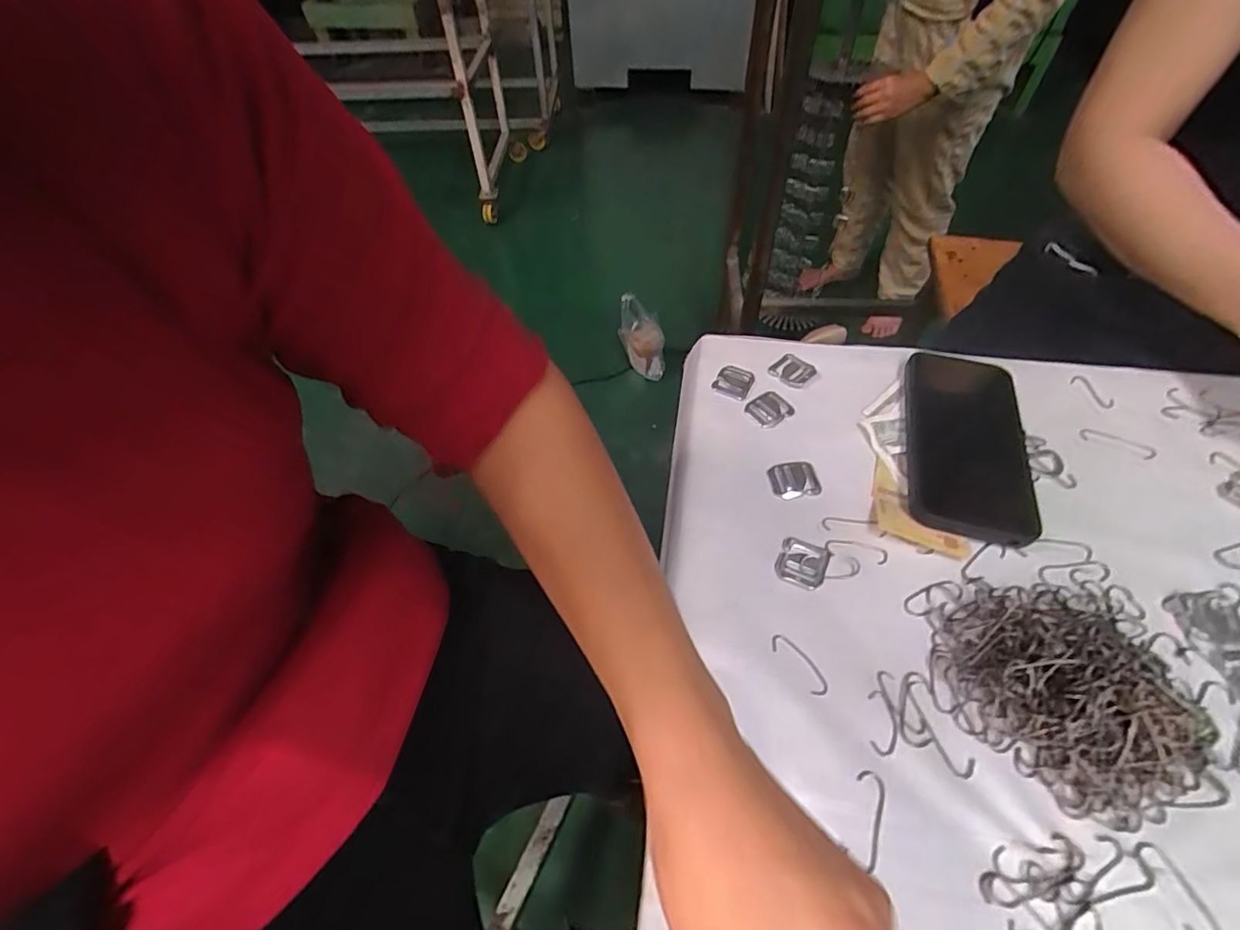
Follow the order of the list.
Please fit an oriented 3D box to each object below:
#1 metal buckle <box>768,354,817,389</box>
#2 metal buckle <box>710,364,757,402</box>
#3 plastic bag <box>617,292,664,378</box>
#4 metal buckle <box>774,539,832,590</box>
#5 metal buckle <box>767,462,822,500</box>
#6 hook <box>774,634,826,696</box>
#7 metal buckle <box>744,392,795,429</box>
[{"bbox_3d":[0.148,-0.081,0.472,0.029,0.004,0.032,-38,61,-24],"label":"metal buckle"},{"bbox_3d":[0.096,-0.070,0.464,0.030,0.004,0.033,19,56,15],"label":"metal buckle"},{"bbox_3d":[0.059,-0.348,1.500,0.100,0.250,0.074,-32,31,-21],"label":"plastic bag"},{"bbox_3d":[0.121,0.065,0.368,0.030,0.004,0.034,20,56,15],"label":"metal buckle"},{"bbox_3d":[0.128,0.011,0.406,0.034,0.004,0.029,-8,53,-5],"label":"metal buckle"},{"bbox_3d":[0.107,0.118,0.329,0.013,0.004,0.041,-30,58,-20],"label":"hook"},{"bbox_3d":[0.121,-0.045,0.447,0.034,0.005,0.028,-33,59,-21],"label":"metal buckle"}]

